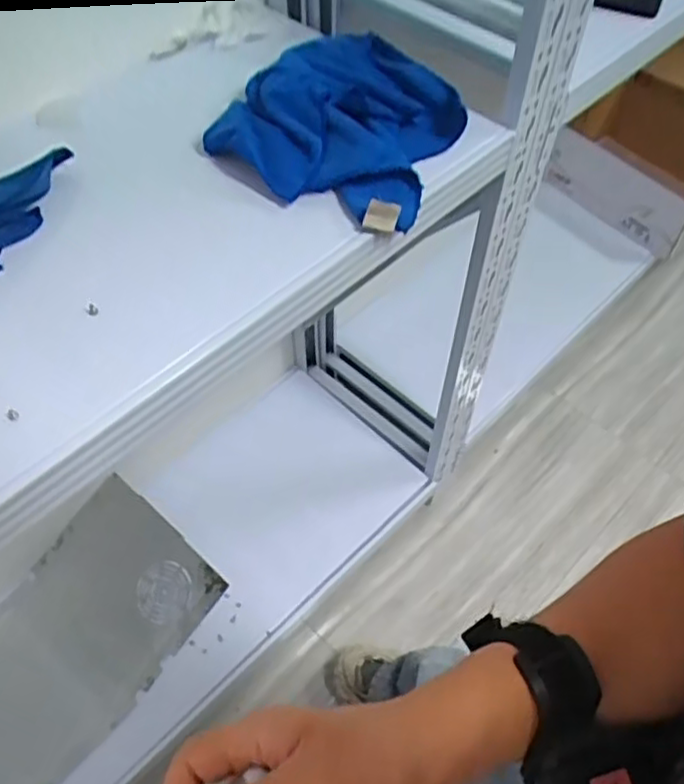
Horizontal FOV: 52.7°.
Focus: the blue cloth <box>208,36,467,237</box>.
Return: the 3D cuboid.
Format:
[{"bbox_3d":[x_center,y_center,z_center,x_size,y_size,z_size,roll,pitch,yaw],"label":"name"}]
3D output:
[{"bbox_3d":[0.006,-0.295,0.729,0.236,0.057,0.269,22,58,15],"label":"blue cloth"}]

